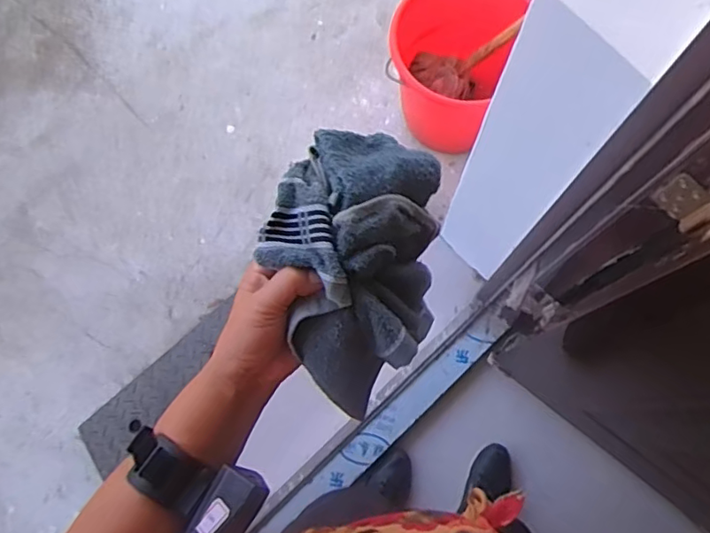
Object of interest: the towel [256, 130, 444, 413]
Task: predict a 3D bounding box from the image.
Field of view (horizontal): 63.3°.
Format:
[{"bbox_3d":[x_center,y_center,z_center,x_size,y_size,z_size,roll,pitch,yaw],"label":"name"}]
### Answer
[{"bbox_3d":[0.002,0.000,0.441,0.124,0.126,0.190,18,72,7],"label":"towel"}]

